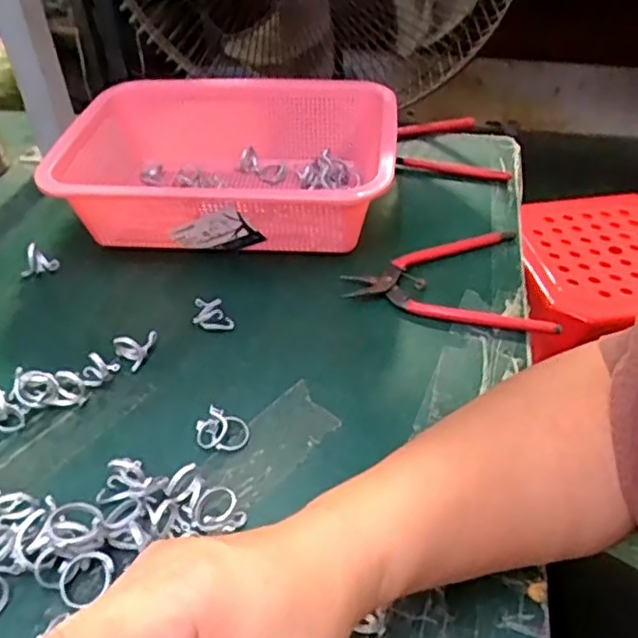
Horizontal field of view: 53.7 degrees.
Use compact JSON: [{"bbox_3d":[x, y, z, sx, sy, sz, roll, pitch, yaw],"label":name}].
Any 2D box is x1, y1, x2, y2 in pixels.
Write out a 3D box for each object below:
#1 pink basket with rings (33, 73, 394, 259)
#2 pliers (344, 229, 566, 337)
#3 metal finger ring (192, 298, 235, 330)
[{"bbox_3d":[-0.072,-0.124,0.527,0.267,0.080,0.176,3,42,6],"label":"pink basket with rings"},{"bbox_3d":[0.101,-0.039,0.470,0.147,0.009,0.105,10,43,13],"label":"pliers"},{"bbox_3d":[-0.075,-0.005,0.437,0.027,0.021,0.014,-2,42,1],"label":"metal finger ring"}]

